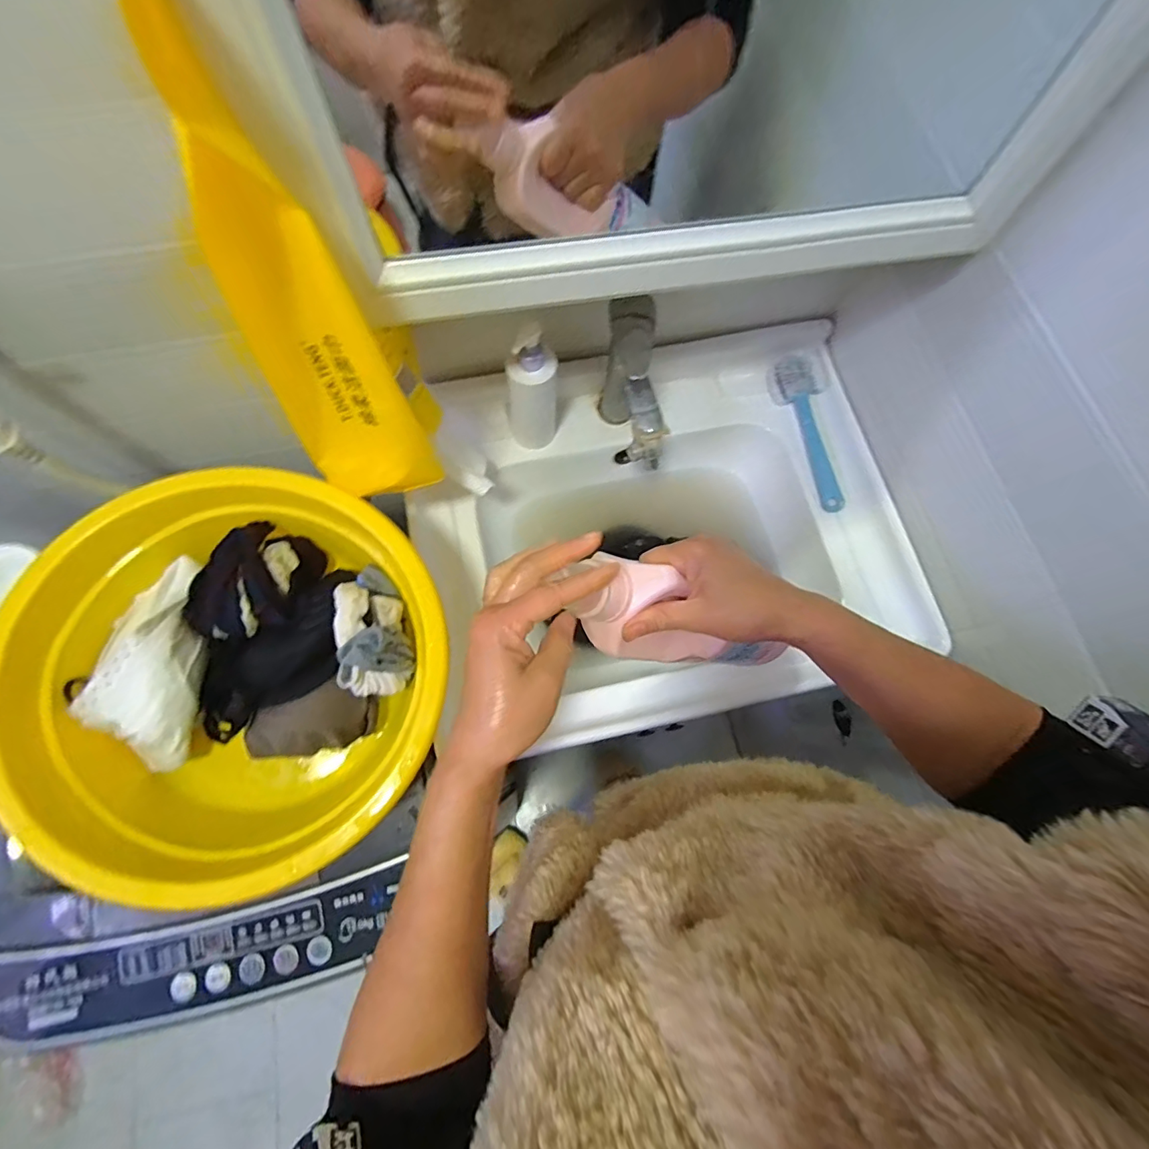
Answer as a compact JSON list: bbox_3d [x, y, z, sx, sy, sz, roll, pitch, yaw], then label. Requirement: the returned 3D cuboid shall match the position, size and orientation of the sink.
[{"bbox_3d":[0.097,-0.044,0.679,0.577,0.163,0.456,-11,73,-5],"label":"sink"}]

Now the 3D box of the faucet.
[{"bbox_3d":[0.067,-0.209,0.585,0.040,0.210,0.150,-13,73,-6],"label":"faucet"}]

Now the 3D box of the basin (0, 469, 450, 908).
[{"bbox_3d":[-0.295,0.096,0.496,0.347,0.184,0.346,1,72,-2],"label":"basin"}]

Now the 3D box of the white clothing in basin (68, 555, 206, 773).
[{"bbox_3d":[-0.395,0.083,0.464,0.090,0.055,0.199,4,86,-1],"label":"white clothing in basin"}]

